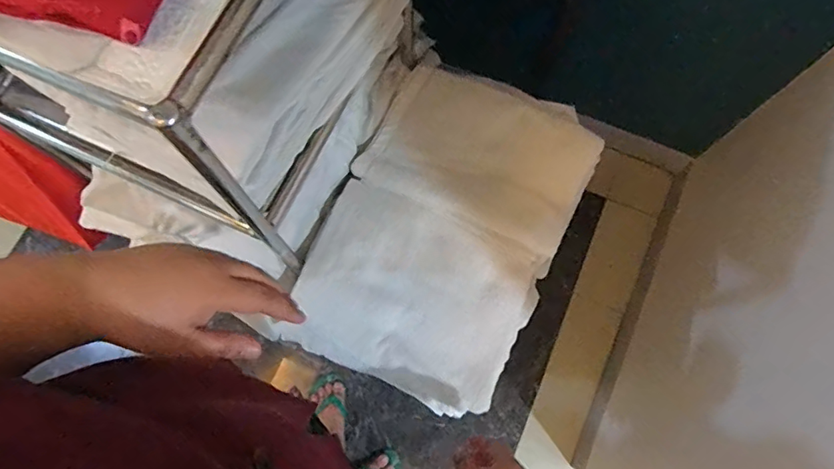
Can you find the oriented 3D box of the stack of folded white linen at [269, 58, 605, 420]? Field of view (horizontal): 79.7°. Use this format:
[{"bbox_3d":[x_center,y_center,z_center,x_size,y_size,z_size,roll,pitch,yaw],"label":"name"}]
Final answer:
[{"bbox_3d":[0.047,-0.014,0.762,0.325,0.073,0.495,24,73,9],"label":"stack of folded white linen"}]

